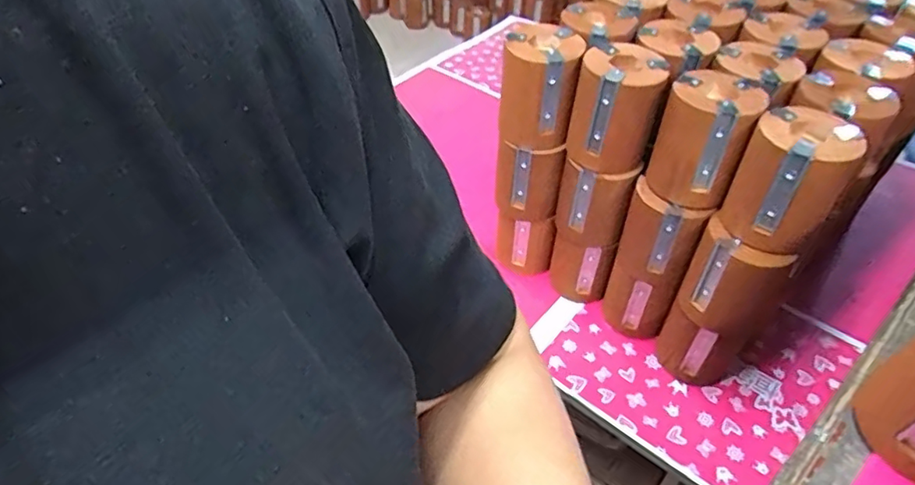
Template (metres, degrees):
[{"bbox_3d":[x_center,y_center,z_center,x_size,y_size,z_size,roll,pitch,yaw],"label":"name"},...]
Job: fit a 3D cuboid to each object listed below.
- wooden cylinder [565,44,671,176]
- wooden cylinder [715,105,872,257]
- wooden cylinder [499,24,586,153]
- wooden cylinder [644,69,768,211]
[{"bbox_3d":[0.155,-0.130,0.574,0.078,0.100,0.082,16,49,13],"label":"wooden cylinder"},{"bbox_3d":[0.289,-0.055,0.512,0.081,0.102,0.083,25,51,20],"label":"wooden cylinder"},{"bbox_3d":[0.085,-0.161,0.600,0.075,0.097,0.084,13,48,11],"label":"wooden cylinder"},{"bbox_3d":[0.224,-0.089,0.543,0.077,0.109,0.092,20,49,16],"label":"wooden cylinder"}]

